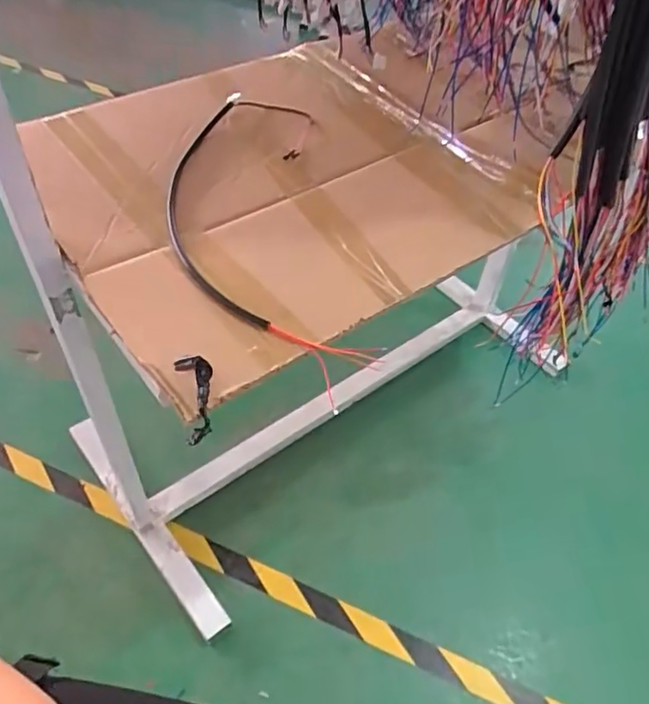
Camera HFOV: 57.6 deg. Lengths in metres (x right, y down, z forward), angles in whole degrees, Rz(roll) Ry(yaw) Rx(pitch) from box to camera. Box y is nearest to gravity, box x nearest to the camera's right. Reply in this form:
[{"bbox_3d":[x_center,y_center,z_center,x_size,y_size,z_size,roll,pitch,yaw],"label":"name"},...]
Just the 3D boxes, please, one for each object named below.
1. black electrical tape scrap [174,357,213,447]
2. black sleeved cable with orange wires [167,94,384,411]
[{"bbox_3d":[-0.110,0.040,0.503,0.030,0.009,0.076,-6,73,-6],"label":"black electrical tape scrap"},{"bbox_3d":[-0.074,-0.145,0.638,0.188,0.042,0.465,-8,49,-7],"label":"black sleeved cable with orange wires"}]

